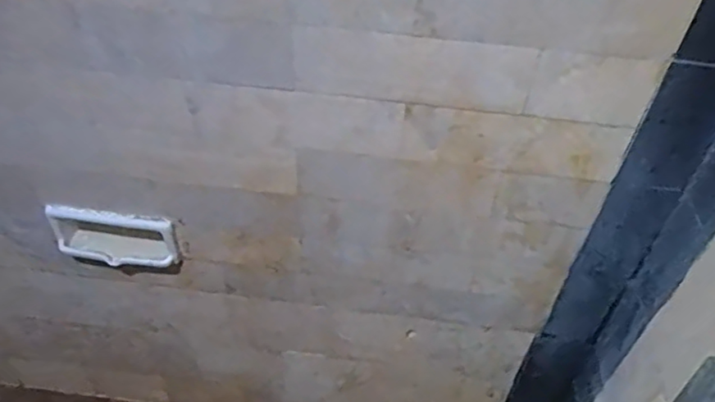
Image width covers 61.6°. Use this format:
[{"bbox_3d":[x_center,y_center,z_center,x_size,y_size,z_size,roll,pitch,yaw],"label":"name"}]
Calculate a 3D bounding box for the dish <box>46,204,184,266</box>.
[{"bbox_3d":[-0.426,0.067,1.049,0.219,0.113,0.030,6,47,1],"label":"dish"}]

